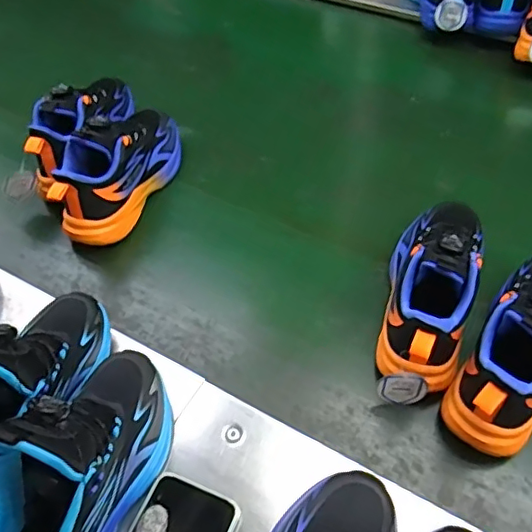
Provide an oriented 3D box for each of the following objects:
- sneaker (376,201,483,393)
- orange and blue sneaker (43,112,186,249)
[{"bbox_3d":[0.169,0.011,0.568,0.080,0.120,0.226,15,49,12],"label":"sneaker"},{"bbox_3d":[-0.180,-0.131,0.699,0.075,0.126,0.227,16,50,13],"label":"orange and blue sneaker"}]

